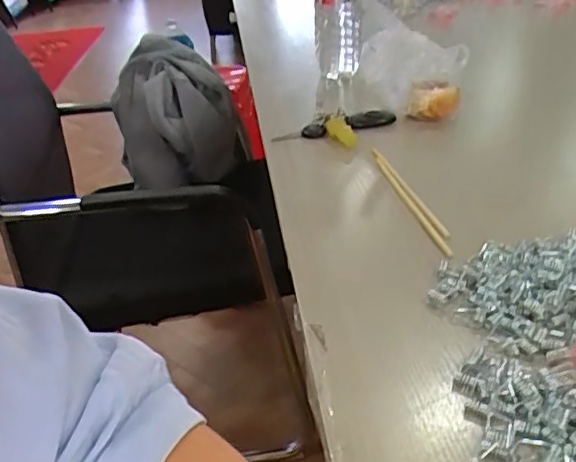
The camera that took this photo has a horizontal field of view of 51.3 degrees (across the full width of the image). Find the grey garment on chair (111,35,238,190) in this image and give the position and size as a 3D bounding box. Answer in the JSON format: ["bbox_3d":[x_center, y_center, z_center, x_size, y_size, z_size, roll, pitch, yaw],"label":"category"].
[{"bbox_3d":[-0.239,-0.245,1.245,0.235,0.241,0.233,-10,32,-9],"label":"grey garment on chair"}]

